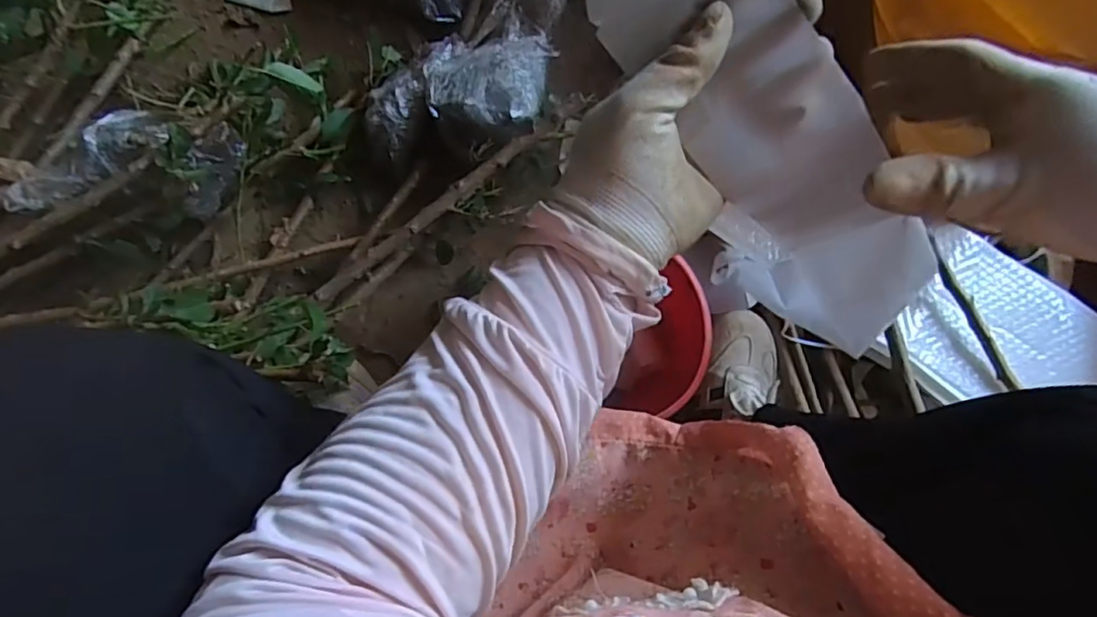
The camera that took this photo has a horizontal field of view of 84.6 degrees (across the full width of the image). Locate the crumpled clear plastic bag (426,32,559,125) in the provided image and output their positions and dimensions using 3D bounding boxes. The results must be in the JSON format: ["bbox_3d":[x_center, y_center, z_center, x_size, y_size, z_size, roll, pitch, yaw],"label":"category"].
[{"bbox_3d":[-0.061,-0.233,0.605,0.125,0.061,0.119,3,85,-5],"label":"crumpled clear plastic bag"}]

